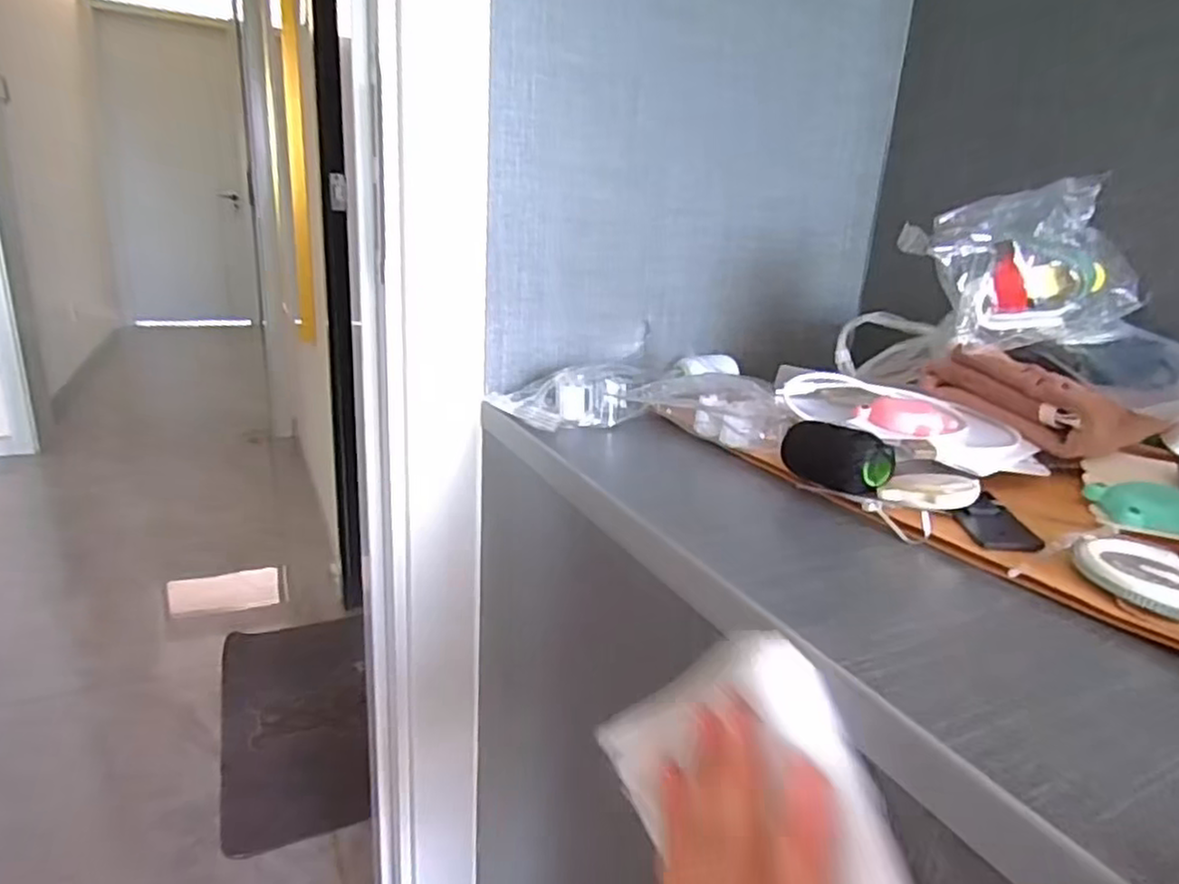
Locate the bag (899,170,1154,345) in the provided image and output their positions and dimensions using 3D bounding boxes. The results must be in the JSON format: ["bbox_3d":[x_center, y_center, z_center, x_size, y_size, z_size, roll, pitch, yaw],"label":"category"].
[{"bbox_3d":[0.247,-0.101,0.393,0.134,0.080,0.049,-2,19,-16],"label":"bag"}]

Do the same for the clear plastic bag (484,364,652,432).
[{"bbox_3d":[-0.013,-0.036,0.478,0.088,0.030,0.090,-7,21,-30],"label":"clear plastic bag"}]

